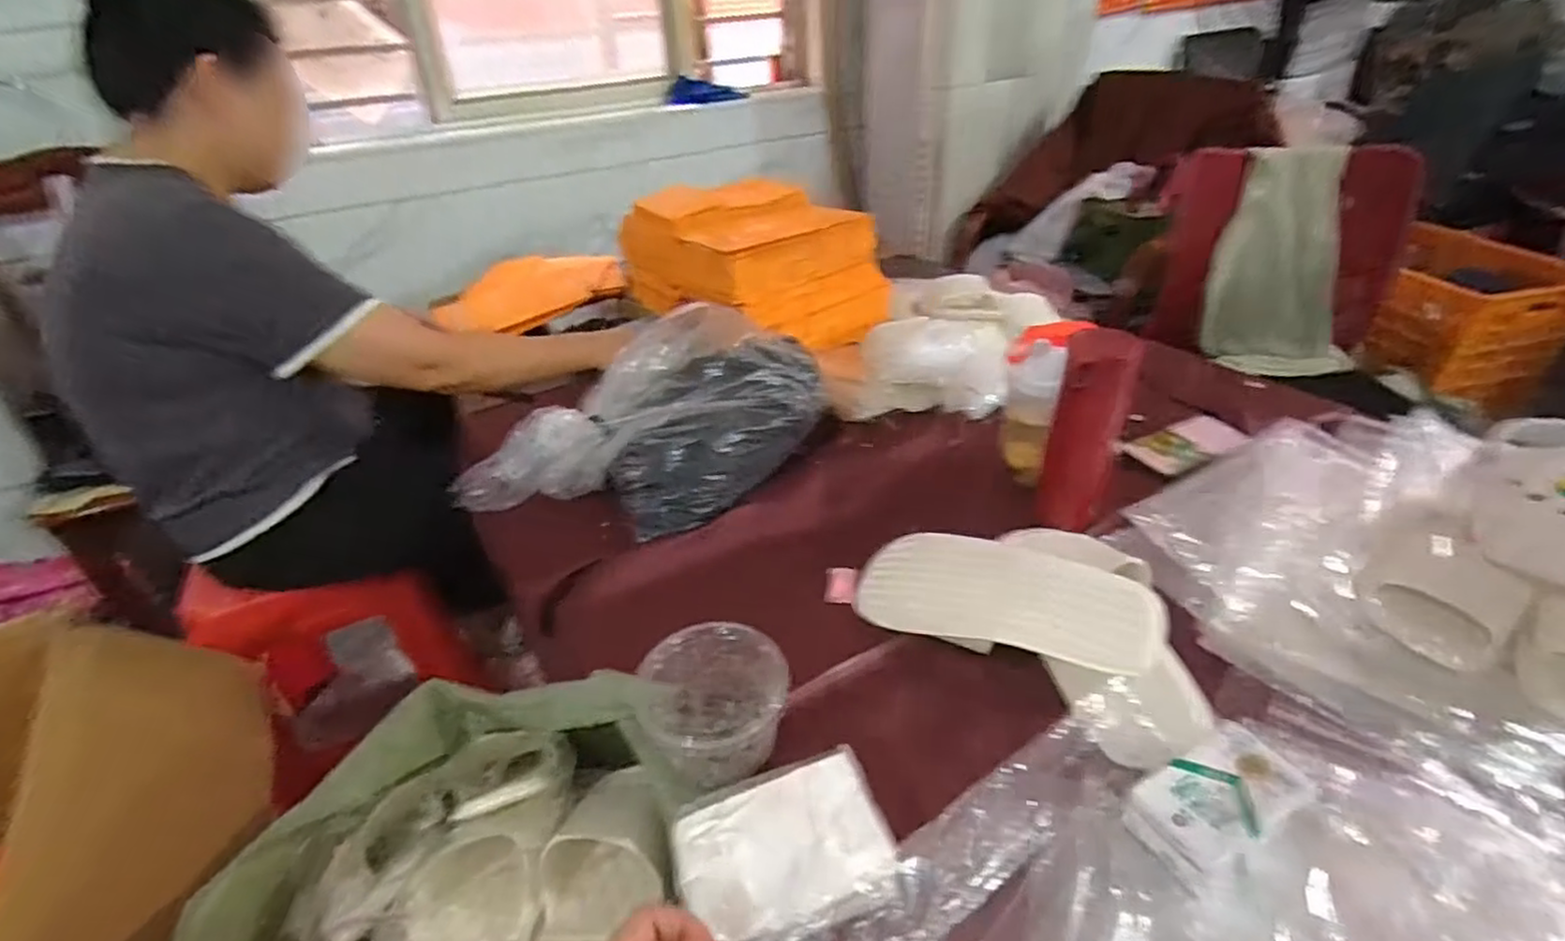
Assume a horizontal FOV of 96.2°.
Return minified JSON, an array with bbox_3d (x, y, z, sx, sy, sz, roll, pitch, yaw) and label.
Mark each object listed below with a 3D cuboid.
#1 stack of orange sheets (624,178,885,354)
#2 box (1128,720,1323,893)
[{"bbox_3d":[-0.058,-0.361,1.235,0.304,0.181,0.398,-23,39,-26],"label":"stack of orange sheets"},{"bbox_3d":[0.307,0.228,0.492,0.115,0.037,0.067,-19,38,-21],"label":"box"}]

